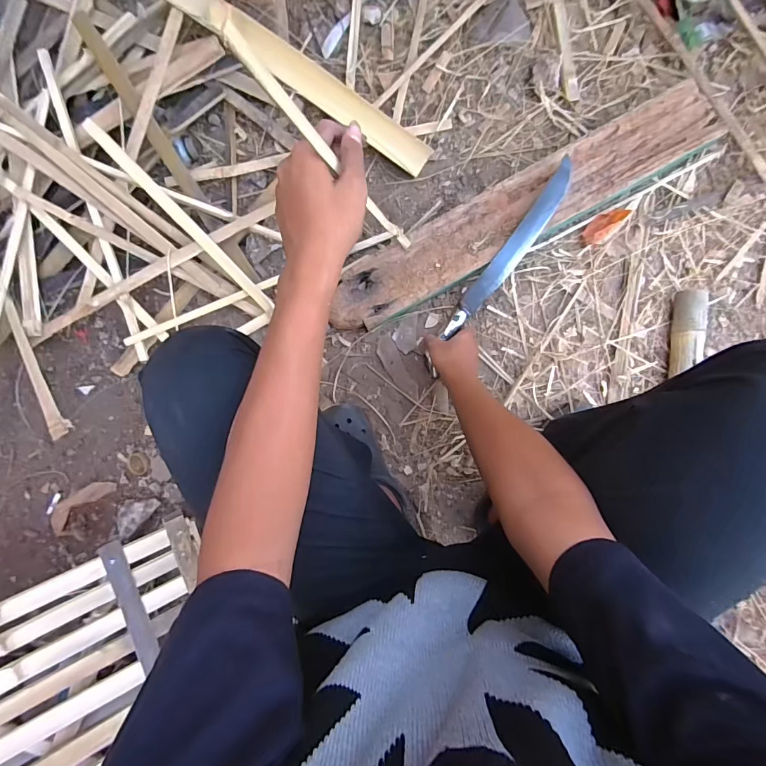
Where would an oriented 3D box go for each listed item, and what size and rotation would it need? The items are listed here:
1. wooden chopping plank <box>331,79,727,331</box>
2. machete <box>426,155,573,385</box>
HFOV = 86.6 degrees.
[{"bbox_3d":[0.225,-0.286,0.701,0.691,0.052,0.115,-28,88,5],"label":"wooden chopping plank"},{"bbox_3d":[0.189,-0.184,0.679,0.040,0.034,0.391,37,98,2],"label":"machete"}]

